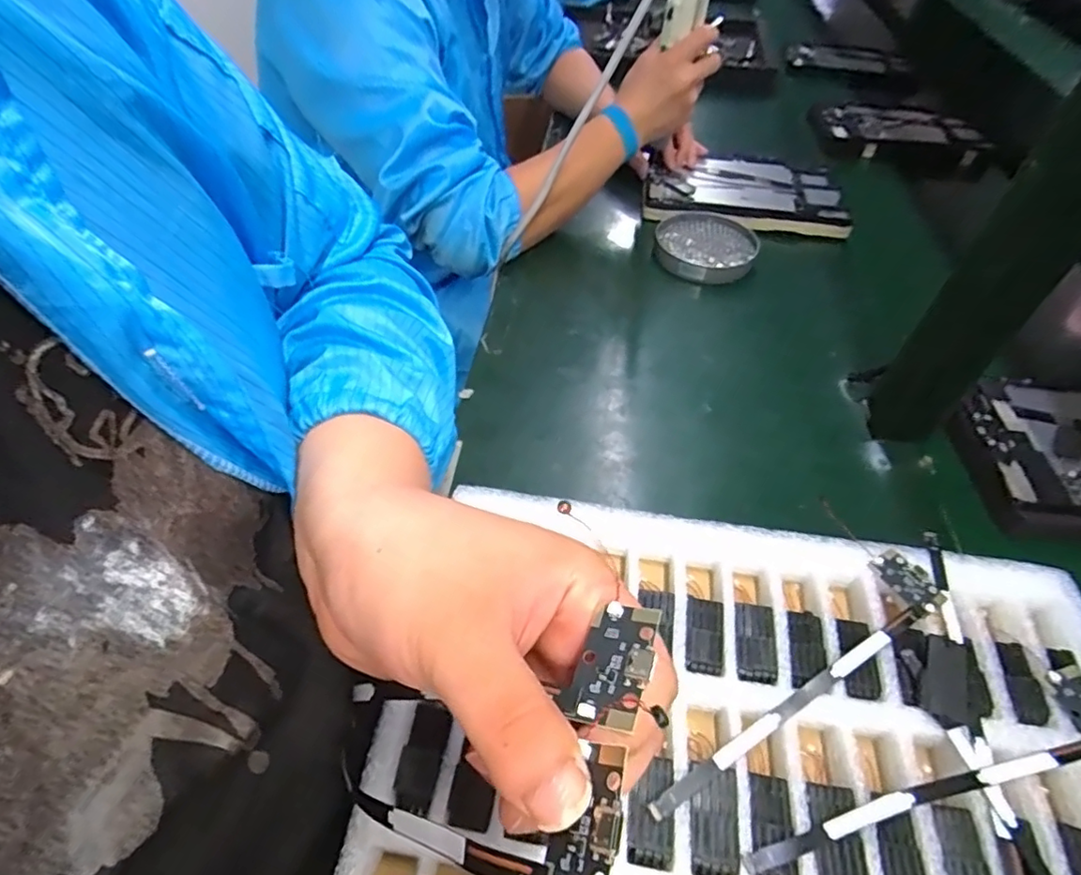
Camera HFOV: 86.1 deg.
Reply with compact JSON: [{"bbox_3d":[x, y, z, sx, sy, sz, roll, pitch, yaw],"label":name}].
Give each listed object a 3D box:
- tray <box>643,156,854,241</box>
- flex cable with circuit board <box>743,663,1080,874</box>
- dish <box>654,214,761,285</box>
[{"bbox_3d":[0.271,-0.312,0.743,0.230,0.037,0.170,9,48,7],"label":"tray"},{"bbox_3d":[0.172,0.144,0.243,0.189,0.017,0.033,-15,50,-14],"label":"flex cable with circuit board"},{"bbox_3d":[0.190,-0.218,0.670,0.110,0.027,0.119,0,48,0],"label":"dish"}]

